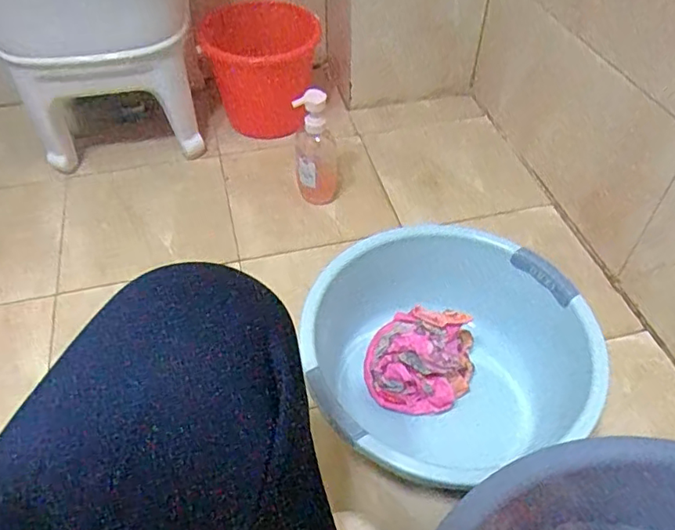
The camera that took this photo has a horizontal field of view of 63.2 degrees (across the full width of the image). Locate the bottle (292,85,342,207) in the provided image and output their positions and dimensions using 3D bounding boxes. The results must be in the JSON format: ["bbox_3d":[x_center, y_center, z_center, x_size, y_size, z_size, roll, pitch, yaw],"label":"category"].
[{"bbox_3d":[-0.035,-0.200,0.966,0.077,0.211,0.072,-3,52,-1],"label":"bottle"}]

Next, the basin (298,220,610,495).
[{"bbox_3d":[0.152,0.119,0.755,0.313,0.176,0.304,0,52,1],"label":"basin"}]

